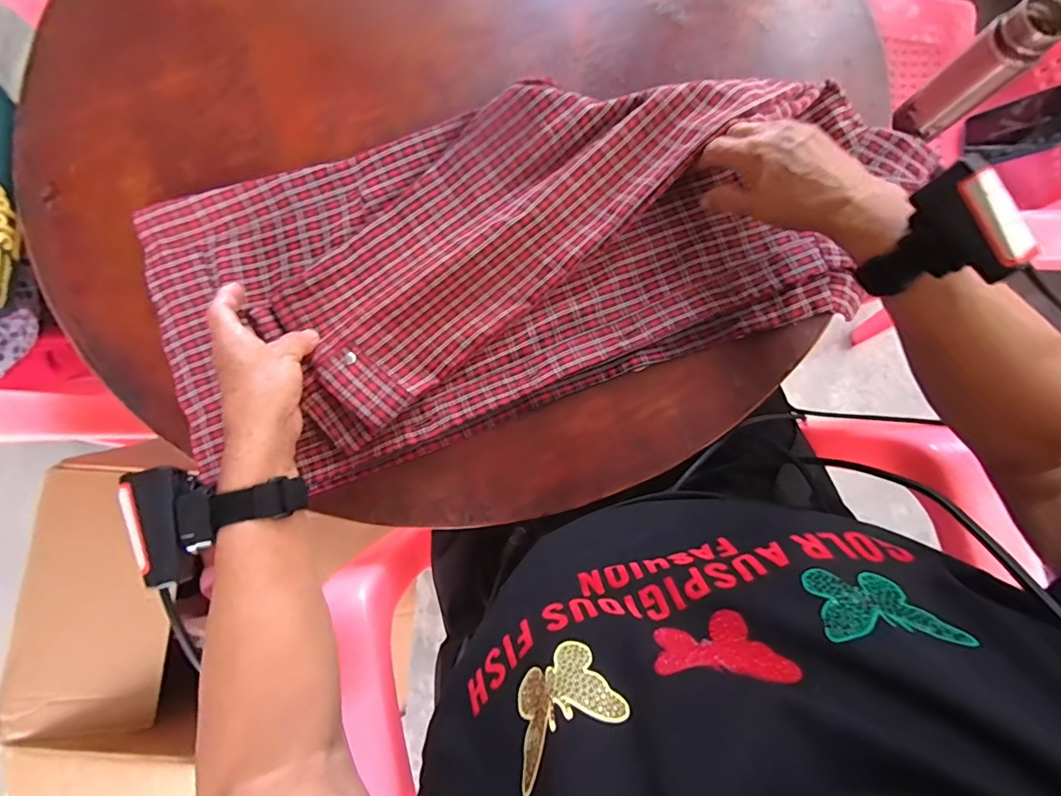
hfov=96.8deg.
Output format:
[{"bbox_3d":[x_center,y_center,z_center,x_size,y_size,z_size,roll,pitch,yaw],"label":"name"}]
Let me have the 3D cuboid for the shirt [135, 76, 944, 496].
[{"bbox_3d":[0.002,-0.132,0.403,0.651,0.053,0.270,-19,80,-3],"label":"shirt"}]

